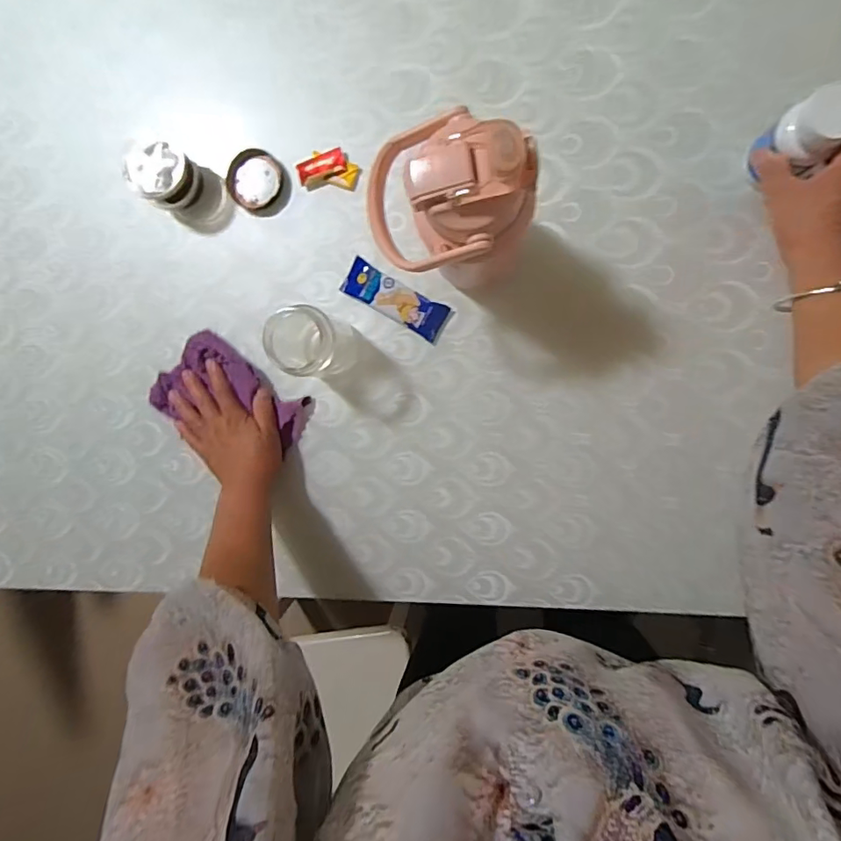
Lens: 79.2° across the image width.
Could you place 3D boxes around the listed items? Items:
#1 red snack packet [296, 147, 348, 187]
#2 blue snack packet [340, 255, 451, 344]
[{"bbox_3d":[-0.110,-0.281,0.563,0.054,0.010,0.025,-22,92,9],"label":"red snack packet"},{"bbox_3d":[-0.029,-0.134,0.565,0.122,0.015,0.041,30,98,4],"label":"blue snack packet"}]

